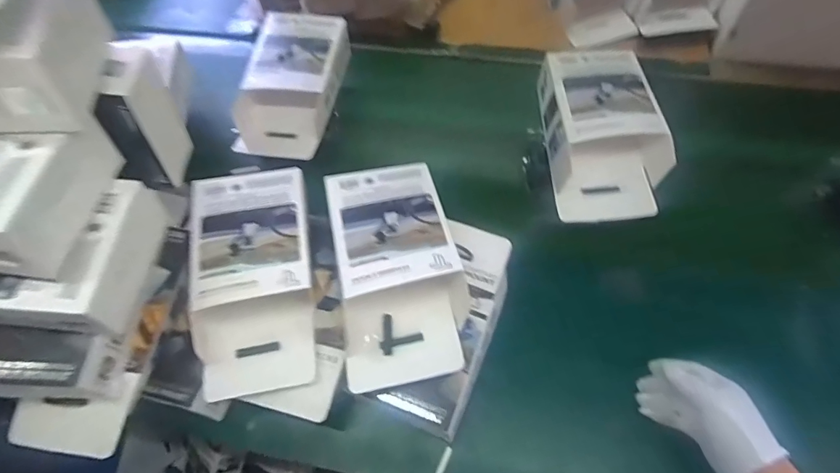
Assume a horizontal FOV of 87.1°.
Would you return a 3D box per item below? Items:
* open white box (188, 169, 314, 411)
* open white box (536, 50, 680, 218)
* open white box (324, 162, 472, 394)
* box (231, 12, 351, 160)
[{"bbox_3d":[-0.194,0.047,0.533,0.141,0.082,0.254,-9,60,-2],"label":"open white box"},{"bbox_3d":[0.262,-0.151,0.639,0.146,0.085,0.254,-1,60,2],"label":"open white box"},{"bbox_3d":[-0.026,0.037,0.530,0.140,0.089,0.254,-9,60,-2],"label":"open white box"},{"bbox_3d":[-0.205,-0.248,0.718,0.143,0.082,0.250,11,61,9],"label":"box"}]

